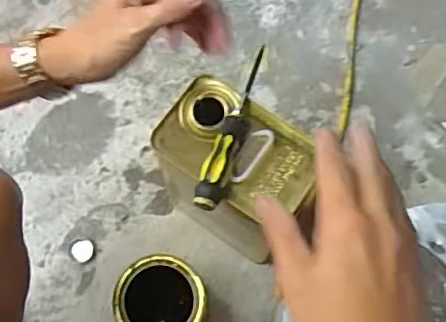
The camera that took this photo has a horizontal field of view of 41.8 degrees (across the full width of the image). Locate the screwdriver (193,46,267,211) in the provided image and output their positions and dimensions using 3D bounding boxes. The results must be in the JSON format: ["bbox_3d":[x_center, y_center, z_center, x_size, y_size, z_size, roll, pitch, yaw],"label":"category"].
[{"bbox_3d":[0.013,-0.038,0.597,0.030,0.031,0.189,18,73,7],"label":"screwdriver"}]

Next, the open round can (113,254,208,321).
[{"bbox_3d":[-0.074,0.179,0.730,0.102,0.136,0.101,0,72,1],"label":"open round can"}]

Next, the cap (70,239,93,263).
[{"bbox_3d":[-0.196,0.125,0.813,0.030,0.004,0.031,0,72,1],"label":"cap"}]

